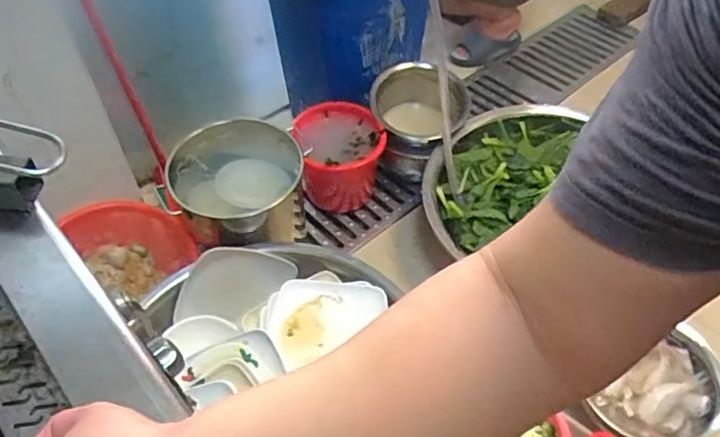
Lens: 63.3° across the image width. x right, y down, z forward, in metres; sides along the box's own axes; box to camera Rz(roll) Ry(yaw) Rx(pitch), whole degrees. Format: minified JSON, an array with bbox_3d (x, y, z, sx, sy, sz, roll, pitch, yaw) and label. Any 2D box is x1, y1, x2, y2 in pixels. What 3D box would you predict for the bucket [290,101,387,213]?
[{"bbox_3d":[-0.050,-0.151,1.620,0.237,0.281,0.249,-9,50,-7],"label":"bucket"}]

